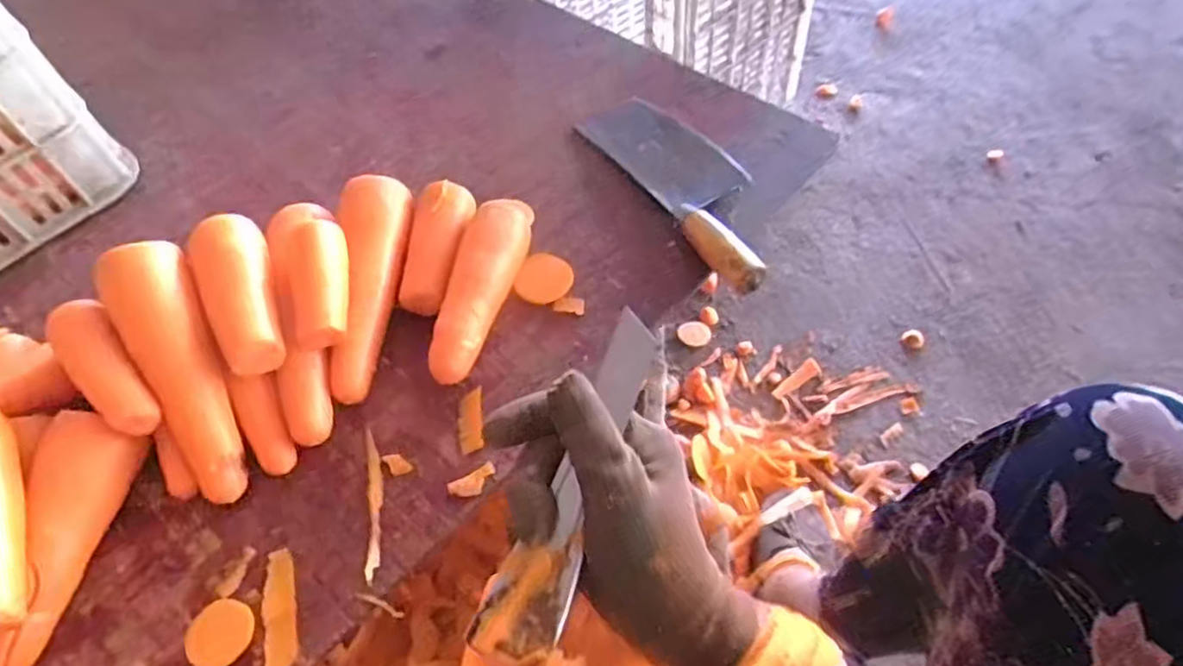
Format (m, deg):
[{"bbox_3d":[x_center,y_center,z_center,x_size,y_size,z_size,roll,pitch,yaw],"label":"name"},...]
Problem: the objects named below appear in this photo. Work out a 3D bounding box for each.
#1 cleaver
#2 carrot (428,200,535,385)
[{"bbox_3d":[0.091,-0.143,0.624,0.095,0.028,0.263,-27,58,-14],"label":"cleaver"},{"bbox_3d":[-0.089,-0.046,0.566,0.046,0.047,0.189,13,58,13],"label":"carrot"}]

